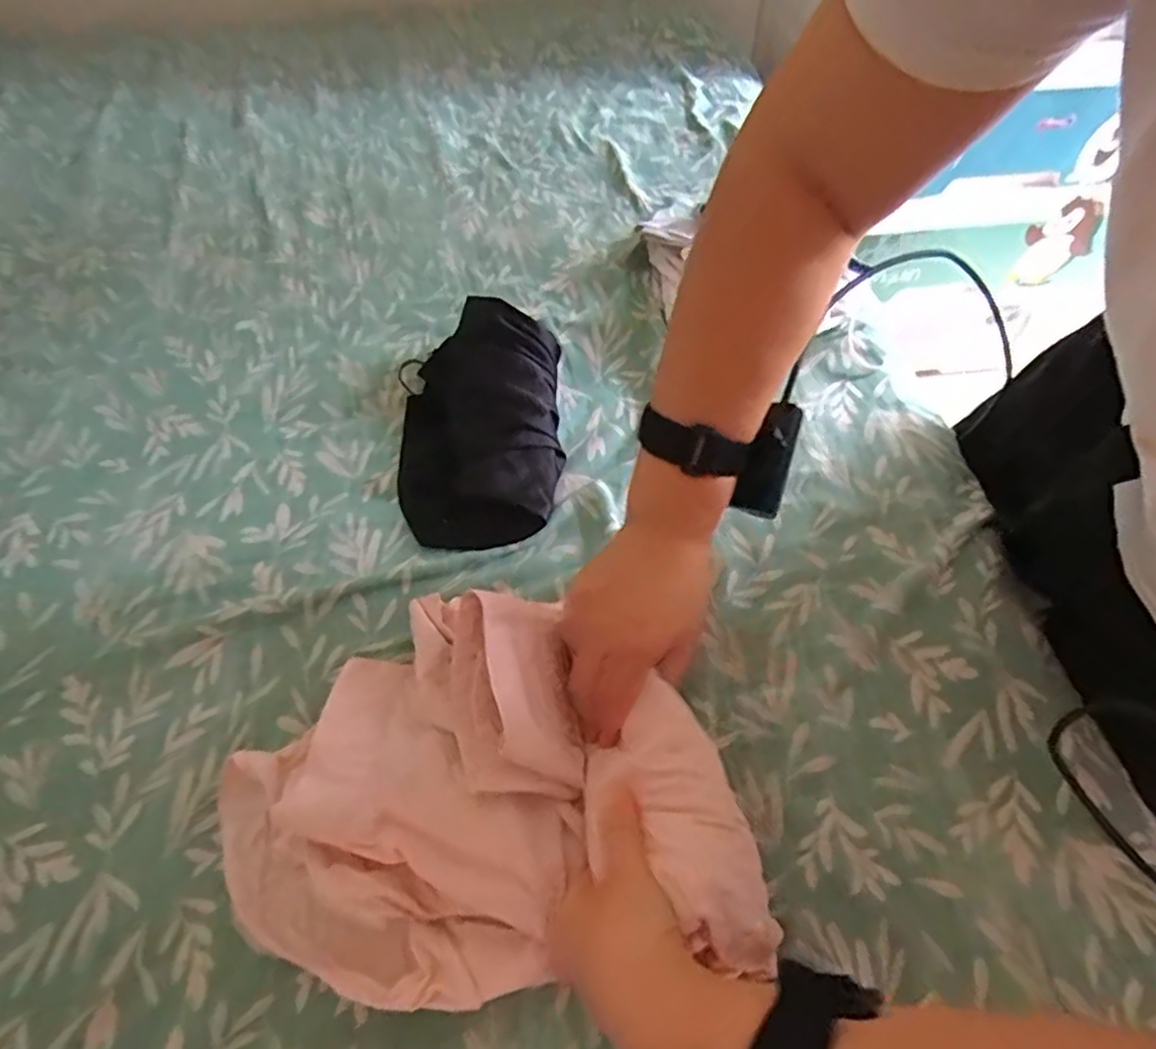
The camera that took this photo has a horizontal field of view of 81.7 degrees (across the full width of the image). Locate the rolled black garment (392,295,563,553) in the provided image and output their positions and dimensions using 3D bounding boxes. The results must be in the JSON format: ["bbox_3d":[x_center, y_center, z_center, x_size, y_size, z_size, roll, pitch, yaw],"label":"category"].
[{"bbox_3d":[-0.083,-0.092,0.547,0.135,0.057,0.222,-3,57,0],"label":"rolled black garment"}]

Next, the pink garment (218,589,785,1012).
[{"bbox_3d":[-0.063,0.146,0.388,0.293,0.060,0.209,-6,57,-2],"label":"pink garment"}]

